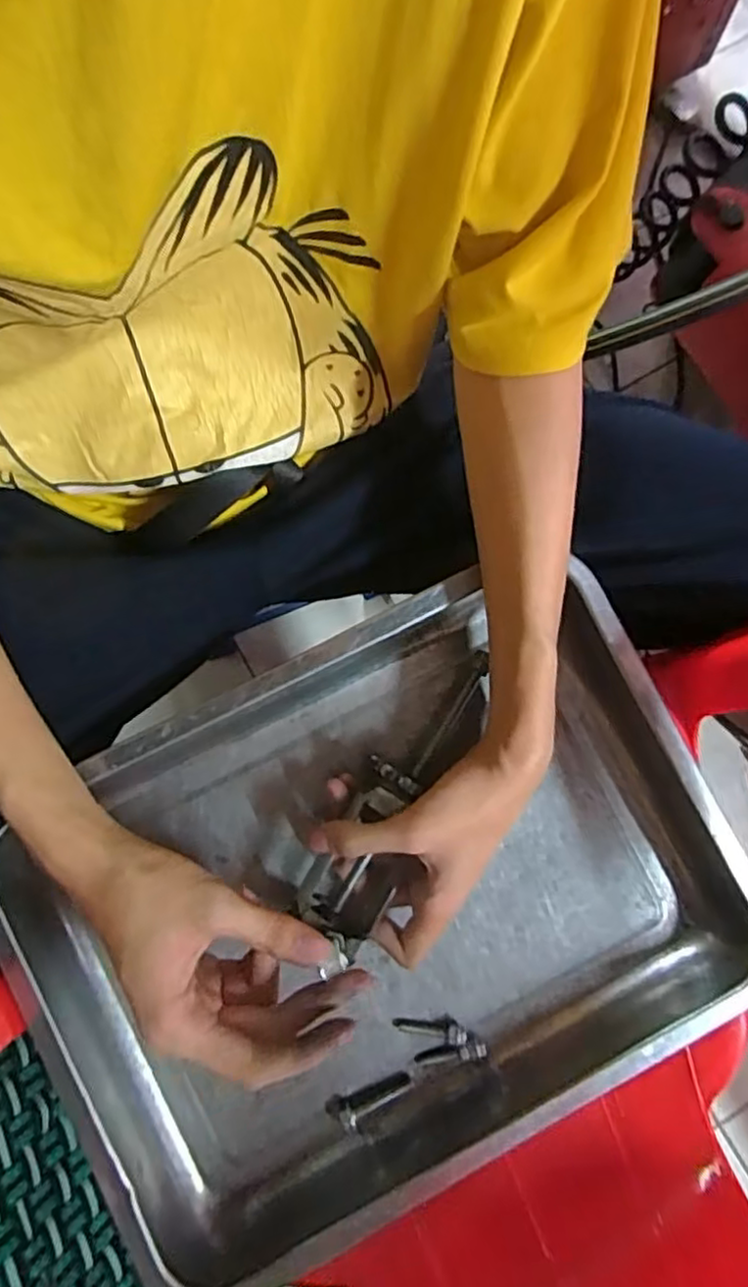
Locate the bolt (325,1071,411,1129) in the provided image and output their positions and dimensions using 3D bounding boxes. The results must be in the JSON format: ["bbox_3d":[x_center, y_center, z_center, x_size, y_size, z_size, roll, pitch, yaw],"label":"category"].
[{"bbox_3d":[-0.003,0.270,0.391,0.052,0.012,0.012,-18,79,-4],"label":"bolt"}]

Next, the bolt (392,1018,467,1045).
[{"bbox_3d":[0.033,0.232,0.400,0.043,0.011,0.011,6,78,1],"label":"bolt"}]

